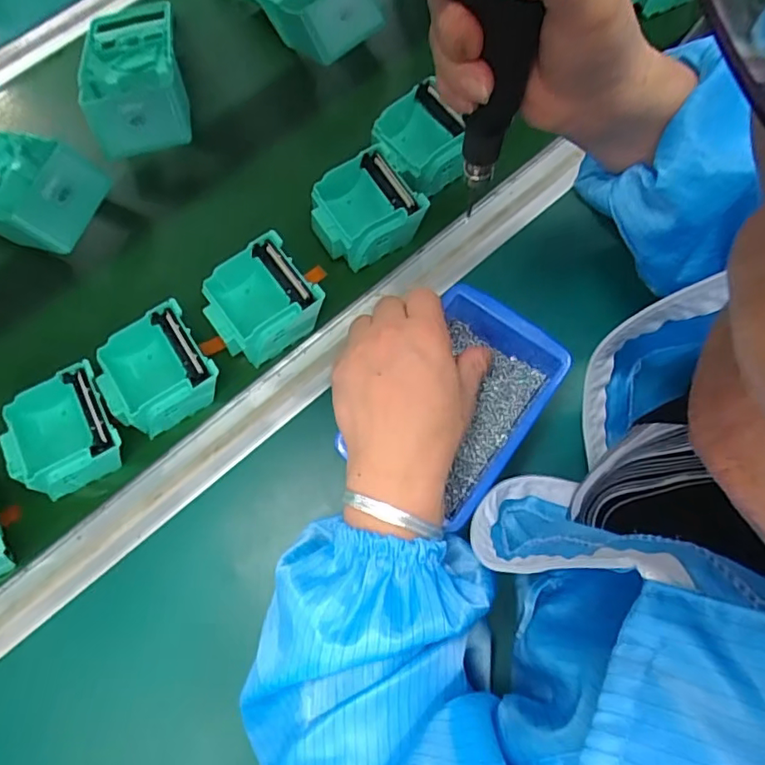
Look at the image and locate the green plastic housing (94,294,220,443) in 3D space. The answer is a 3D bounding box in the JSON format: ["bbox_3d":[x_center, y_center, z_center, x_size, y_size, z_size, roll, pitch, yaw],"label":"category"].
[{"bbox_3d":[-0.171,-0.009,0.419,0.080,0.041,0.083,-32,74,-8],"label":"green plastic housing"}]

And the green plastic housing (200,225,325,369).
[{"bbox_3d":[-0.095,-0.063,0.432,0.079,0.039,0.084,-34,74,-9],"label":"green plastic housing"}]

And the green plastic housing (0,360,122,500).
[{"bbox_3d":[-0.231,0.037,0.405,0.080,0.034,0.077,-28,73,-7],"label":"green plastic housing"}]

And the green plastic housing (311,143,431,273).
[{"bbox_3d":[-0.014,-0.139,0.457,0.081,0.044,0.076,-30,73,-8],"label":"green plastic housing"}]

